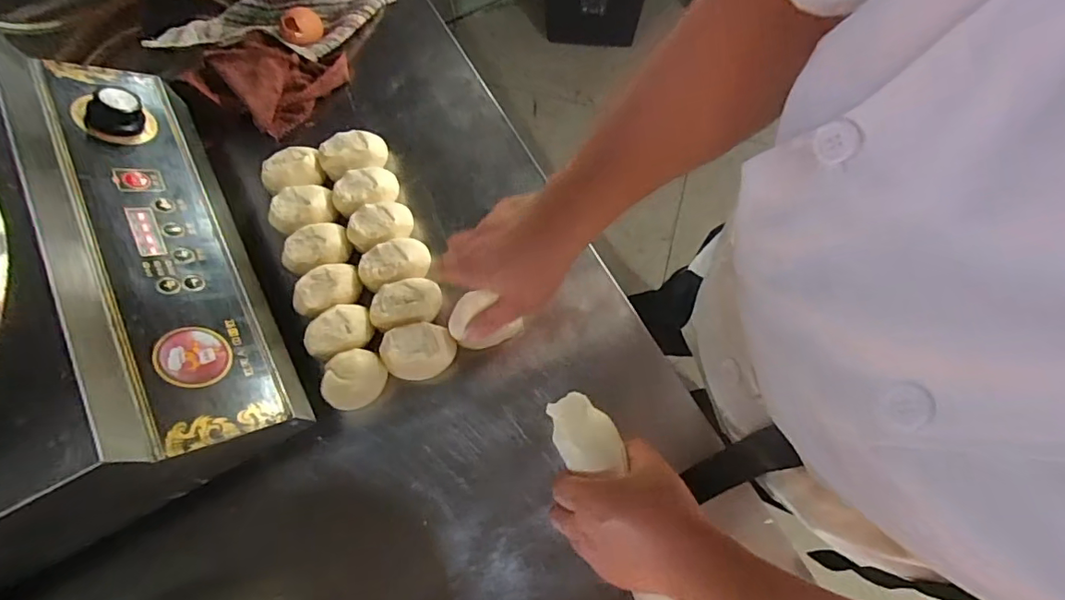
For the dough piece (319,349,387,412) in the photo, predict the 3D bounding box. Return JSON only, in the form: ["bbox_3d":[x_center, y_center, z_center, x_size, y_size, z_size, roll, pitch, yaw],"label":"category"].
[{"bbox_3d":[-0.170,0.079,0.513,0.056,0.050,0.053,-15,73,-4],"label":"dough piece"}]

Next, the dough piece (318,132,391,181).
[{"bbox_3d":[-0.197,-0.158,0.591,0.073,0.048,0.053,-22,73,-6],"label":"dough piece"}]

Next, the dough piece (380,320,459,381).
[{"bbox_3d":[-0.111,0.050,0.522,0.072,0.044,0.053,-11,72,-3],"label":"dough piece"}]

